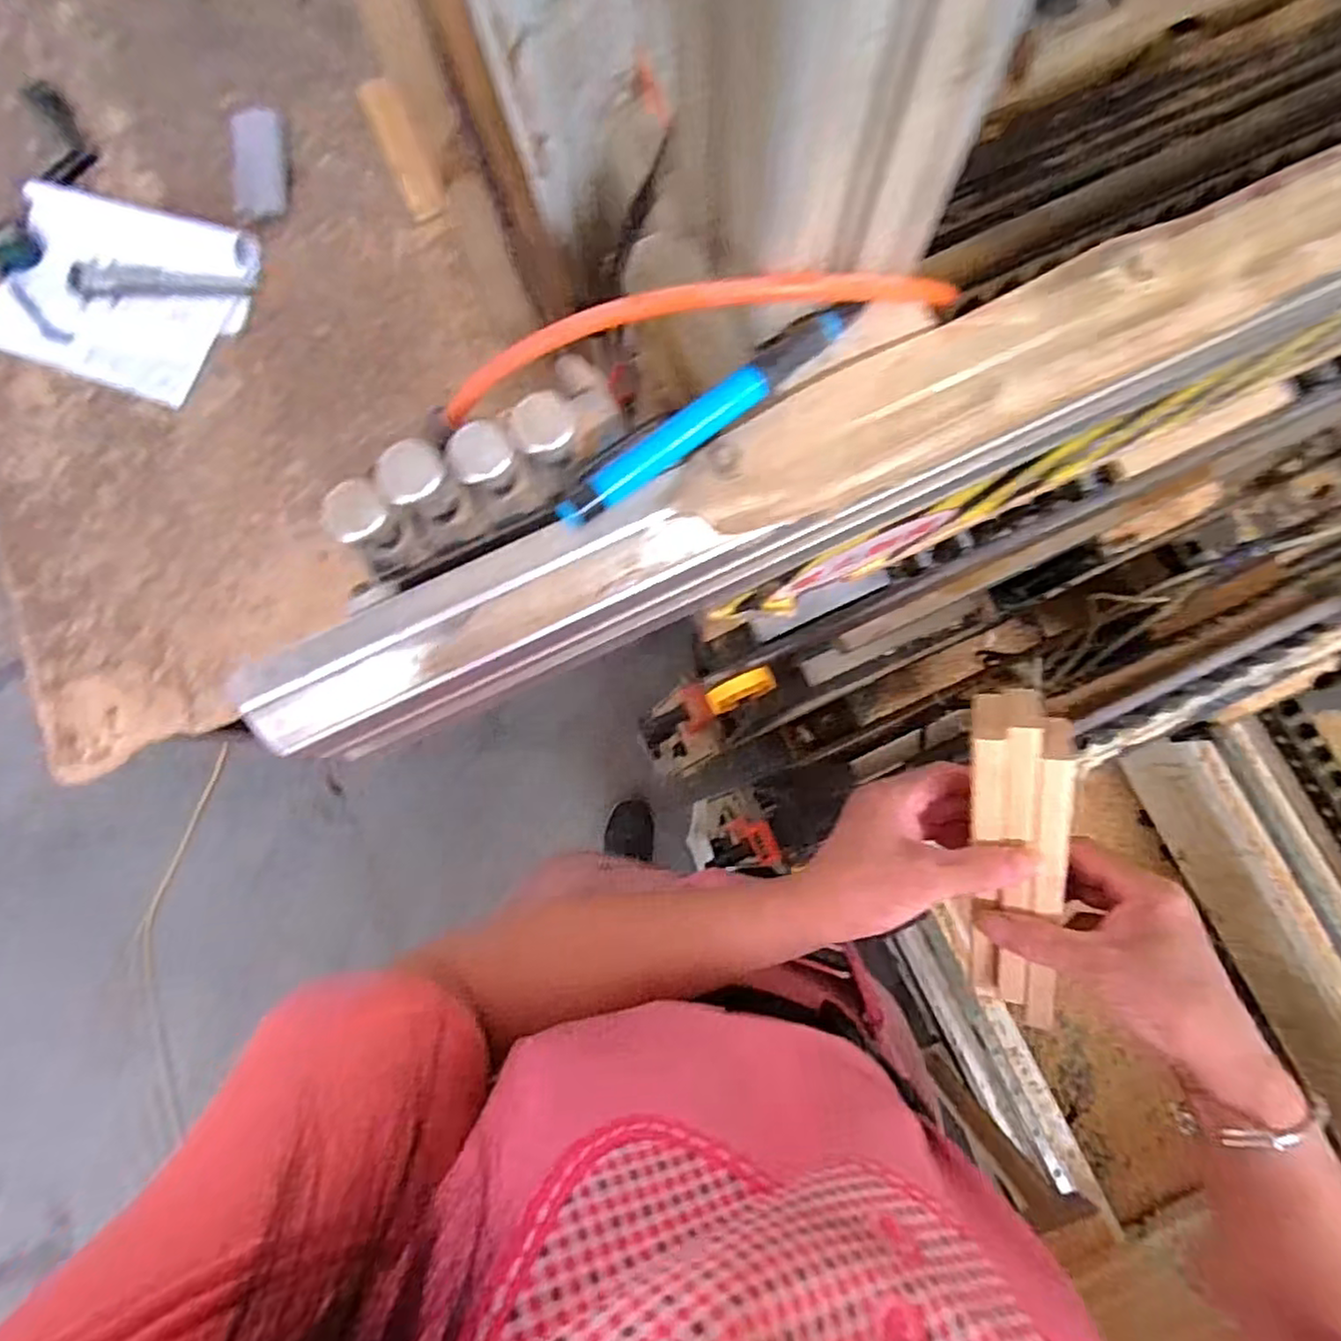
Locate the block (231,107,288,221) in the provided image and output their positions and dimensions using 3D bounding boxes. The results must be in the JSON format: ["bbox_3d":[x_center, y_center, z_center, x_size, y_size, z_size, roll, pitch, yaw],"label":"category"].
[{"bbox_3d":[-0.525,-0.646,0.870,0.061,0.022,0.132,4,94,3],"label":"block"}]

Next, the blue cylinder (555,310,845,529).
[{"bbox_3d":[0.011,-0.083,0.226,0.111,0.008,0.012,-36,82,-3],"label":"blue cylinder"}]

